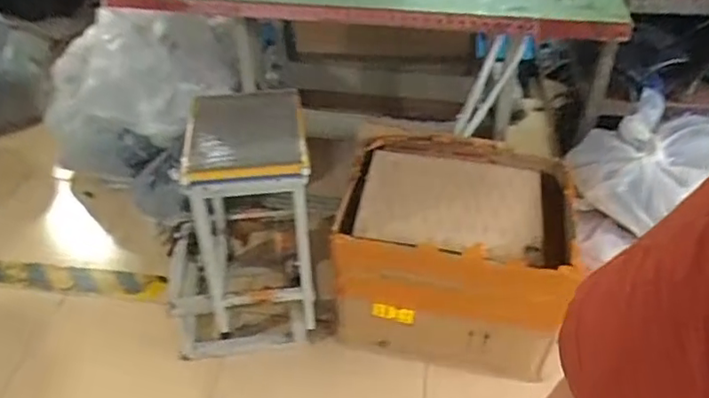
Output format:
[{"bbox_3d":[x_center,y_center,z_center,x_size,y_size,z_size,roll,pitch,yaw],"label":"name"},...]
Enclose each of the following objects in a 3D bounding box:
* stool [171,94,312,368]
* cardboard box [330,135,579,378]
[{"bbox_3d":[-0.283,0.084,1.426,0.359,0.603,0.324,-5,39,-5],"label":"stool"},{"bbox_3d":[0.246,0.136,1.513,0.515,0.362,0.474,10,40,13],"label":"cardboard box"}]

